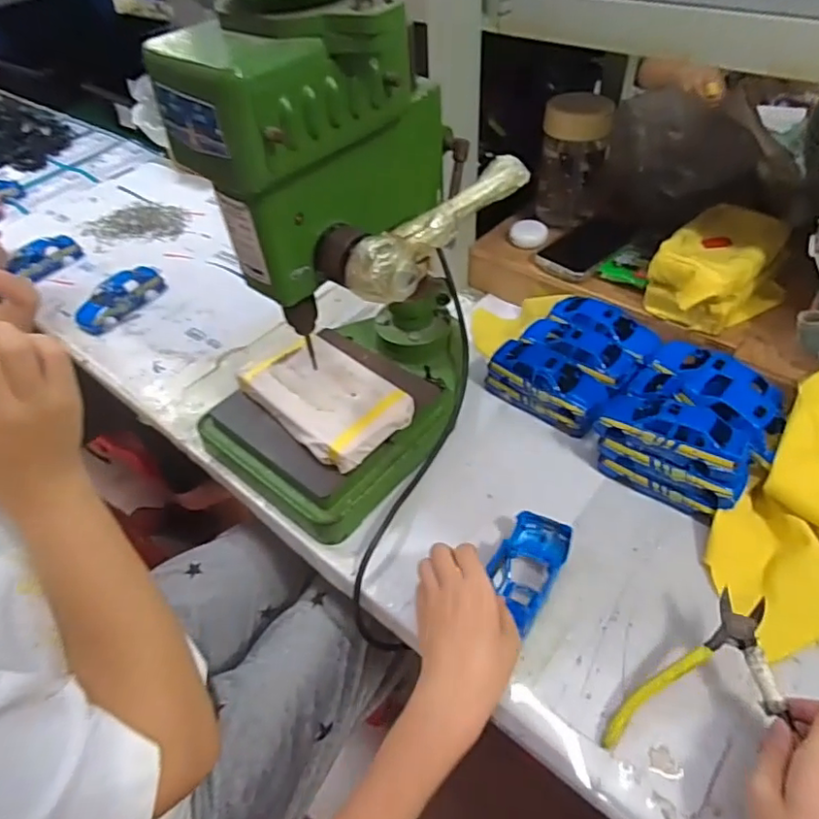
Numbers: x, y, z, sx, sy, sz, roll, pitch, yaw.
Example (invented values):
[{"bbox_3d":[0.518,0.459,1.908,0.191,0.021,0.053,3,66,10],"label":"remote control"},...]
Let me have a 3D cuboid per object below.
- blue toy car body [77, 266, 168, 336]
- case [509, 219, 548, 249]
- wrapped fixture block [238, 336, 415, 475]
[{"bbox_3d":[-0.421,-0.164,0.832,0.068,0.029,0.129,26,54,26],"label":"blue toy car body"},{"bbox_3d":[0.160,-0.233,0.767,0.049,0.026,0.040,6,48,10],"label":"case"},{"bbox_3d":[-0.091,-0.017,0.589,0.172,0.033,0.104,34,58,30],"label":"wrapped fixture block"}]

